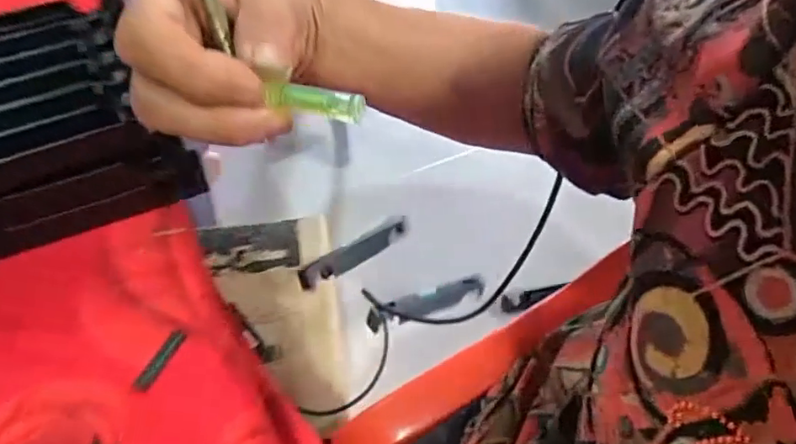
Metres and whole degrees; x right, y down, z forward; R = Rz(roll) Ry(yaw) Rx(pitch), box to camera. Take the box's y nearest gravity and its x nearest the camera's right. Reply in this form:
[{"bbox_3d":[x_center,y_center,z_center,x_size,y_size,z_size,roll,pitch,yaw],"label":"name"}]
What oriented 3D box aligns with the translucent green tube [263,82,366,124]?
[{"bbox_3d":[-0.028,-0.041,0.192,0.033,0.006,0.007,13,56,2],"label":"translucent green tube"}]

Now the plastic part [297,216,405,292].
[{"bbox_3d":[-0.061,0.043,0.780,0.193,0.018,0.033,-29,61,-37],"label":"plastic part"}]

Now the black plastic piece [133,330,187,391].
[{"bbox_3d":[-0.162,0.093,0.381,0.012,0.004,0.044,23,58,12],"label":"black plastic piece"}]

